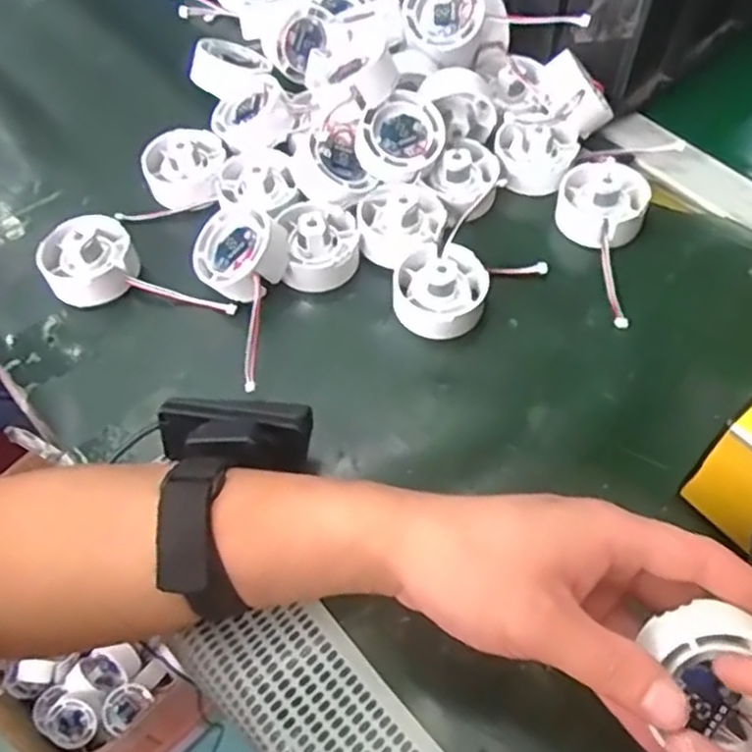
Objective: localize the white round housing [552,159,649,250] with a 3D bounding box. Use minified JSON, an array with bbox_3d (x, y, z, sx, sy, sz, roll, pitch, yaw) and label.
[{"bbox_3d":[0.144,-0.112,0.474,0.056,0.025,0.055,-1,58,1],"label":"white round housing"}]

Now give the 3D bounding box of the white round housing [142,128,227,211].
[{"bbox_3d":[-0.128,-0.141,0.499,0.052,0.021,0.052,1,76,-4],"label":"white round housing"}]

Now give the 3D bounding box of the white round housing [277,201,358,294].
[{"bbox_3d":[-0.035,-0.083,0.462,0.047,0.031,0.054,-7,58,-3],"label":"white round housing"}]

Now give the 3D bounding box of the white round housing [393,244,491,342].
[{"bbox_3d":[0.038,-0.052,0.440,0.053,0.027,0.057,-1,58,1],"label":"white round housing"}]

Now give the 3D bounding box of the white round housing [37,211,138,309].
[{"bbox_3d":[-0.176,-0.072,0.460,0.054,0.031,0.054,-1,58,1],"label":"white round housing"}]

